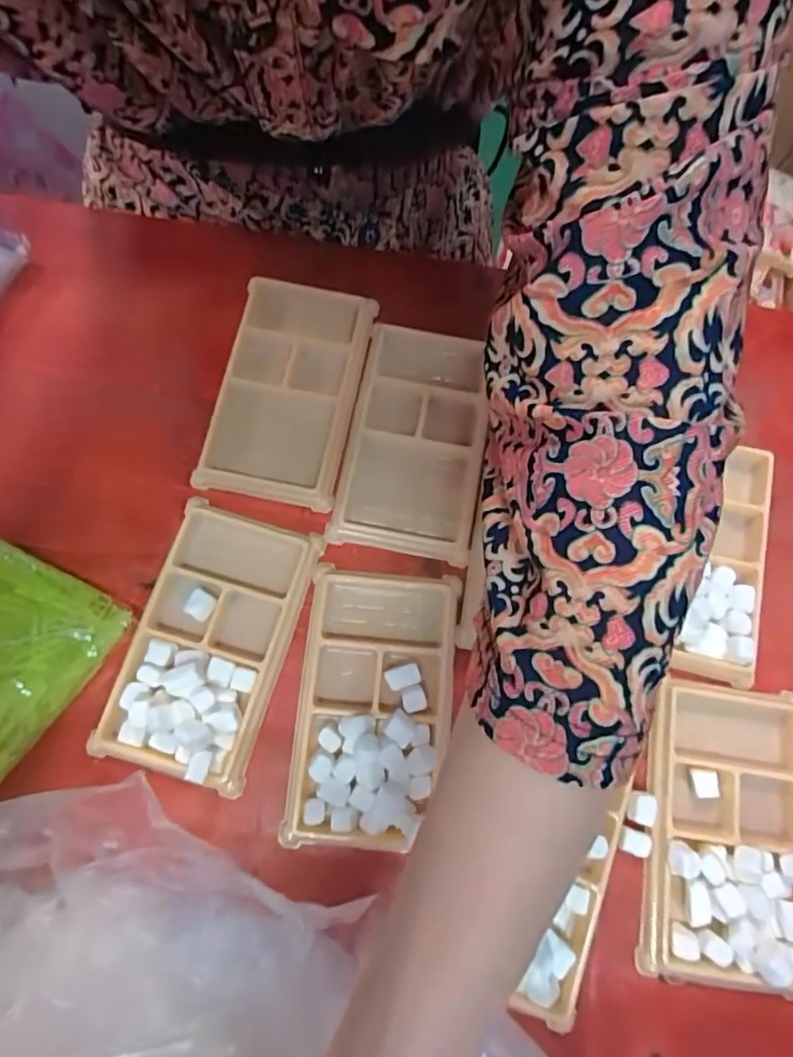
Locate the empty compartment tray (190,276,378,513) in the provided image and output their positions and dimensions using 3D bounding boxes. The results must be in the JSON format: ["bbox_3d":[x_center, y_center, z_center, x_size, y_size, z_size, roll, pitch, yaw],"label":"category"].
[{"bbox_3d":[-0.063,-0.082,0.317,0.074,0.011,0.130,10,77,1],"label":"empty compartment tray"}]

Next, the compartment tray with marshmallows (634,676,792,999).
[{"bbox_3d":[0.162,0.148,0.268,0.076,0.018,0.135,9,77,0],"label":"compartment tray with marshmallows"}]

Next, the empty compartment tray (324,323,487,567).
[{"bbox_3d":[0.010,-0.053,0.315,0.075,0.011,0.132,10,77,1],"label":"empty compartment tray"}]

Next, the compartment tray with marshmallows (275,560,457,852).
[{"bbox_3d":[-0.012,0.087,0.274,0.074,0.020,0.133,5,77,-1],"label":"compartment tray with marshmallows"}]

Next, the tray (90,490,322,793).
[{"bbox_3d":[-0.095,0.056,0.278,0.072,0.023,0.135,17,77,2],"label":"tray"}]

